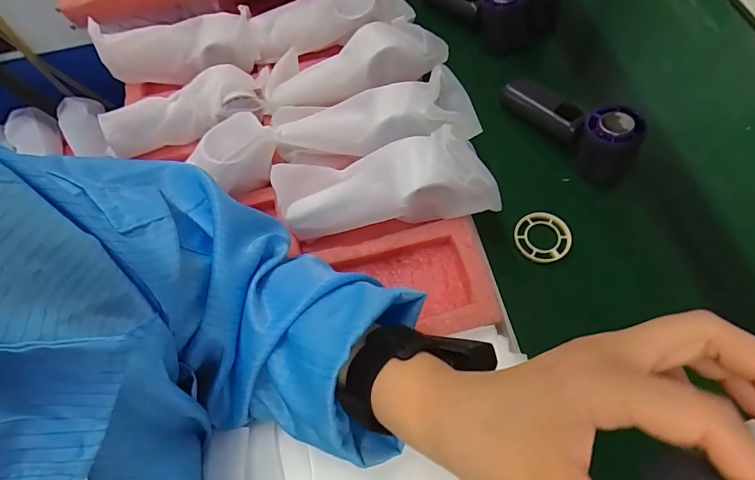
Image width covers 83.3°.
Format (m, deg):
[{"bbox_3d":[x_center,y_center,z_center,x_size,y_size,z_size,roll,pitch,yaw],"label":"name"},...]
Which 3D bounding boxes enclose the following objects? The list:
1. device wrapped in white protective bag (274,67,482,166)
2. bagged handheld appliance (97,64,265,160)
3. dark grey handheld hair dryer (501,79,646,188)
[{"bbox_3d":[-0.008,-0.119,0.418,0.199,0.044,0.077,-5,64,15],"label":"device wrapped in white protective bag"},{"bbox_3d":[-0.207,-0.139,0.447,0.164,0.058,0.057,-17,64,-3],"label":"bagged handheld appliance"},{"bbox_3d":[0.201,-0.124,0.433,0.040,0.069,0.148,-40,68,-14],"label":"dark grey handheld hair dryer"}]

